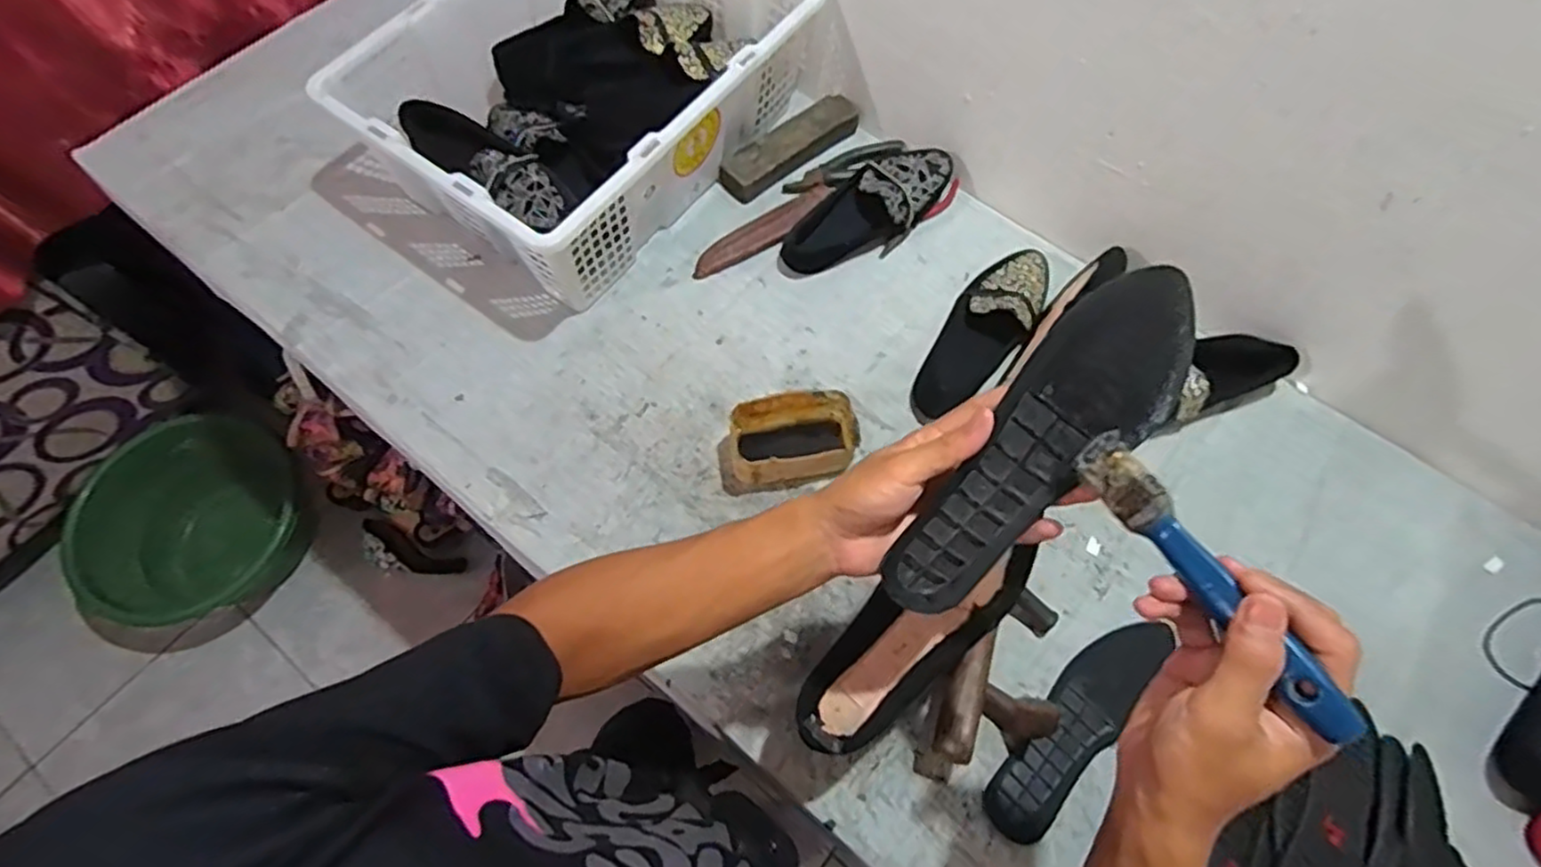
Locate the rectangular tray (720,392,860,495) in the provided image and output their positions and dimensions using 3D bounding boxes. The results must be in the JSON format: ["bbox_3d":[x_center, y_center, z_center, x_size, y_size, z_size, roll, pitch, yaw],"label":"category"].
[{"bbox_3d":[0.014,0.007,0.726,0.138,0.058,0.080,-10,67,-5],"label":"rectangular tray"}]

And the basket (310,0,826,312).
[{"bbox_3d":[-0.203,-0.406,0.840,0.342,0.161,0.474,35,71,14],"label":"basket"}]

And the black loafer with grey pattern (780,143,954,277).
[{"bbox_3d":[0.114,-0.265,0.851,0.240,0.067,0.091,-34,71,-1],"label":"black loafer with grey pattern"}]

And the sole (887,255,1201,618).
[{"bbox_3d":[0.152,0.008,0.396,0.069,0.041,0.236,40,99,15],"label":"sole"}]

